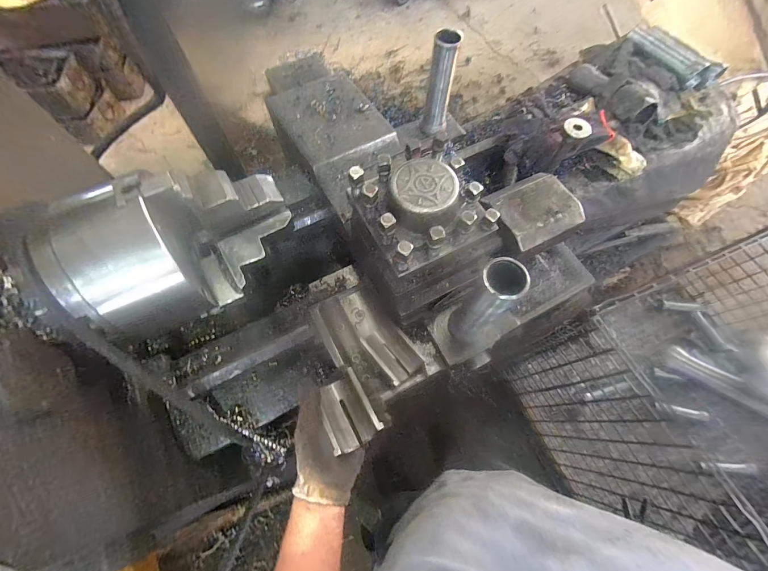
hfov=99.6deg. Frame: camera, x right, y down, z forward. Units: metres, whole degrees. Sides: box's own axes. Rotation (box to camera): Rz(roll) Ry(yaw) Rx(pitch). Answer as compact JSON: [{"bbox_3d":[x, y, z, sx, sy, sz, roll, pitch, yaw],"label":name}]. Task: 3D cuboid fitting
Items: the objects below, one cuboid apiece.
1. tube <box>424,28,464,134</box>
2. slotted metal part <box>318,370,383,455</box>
[{"bbox_3d":[0.112,-0.398,0.647,0.051,0.176,0.048,7,67,2],"label":"tube"},{"bbox_3d":[-0.047,0.161,0.420,0.057,0.033,0.083,-25,70,-11],"label":"slotted metal part"}]

